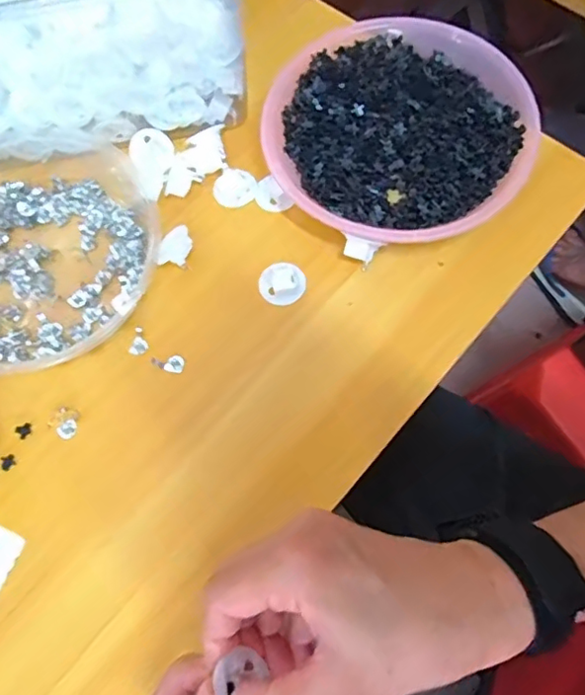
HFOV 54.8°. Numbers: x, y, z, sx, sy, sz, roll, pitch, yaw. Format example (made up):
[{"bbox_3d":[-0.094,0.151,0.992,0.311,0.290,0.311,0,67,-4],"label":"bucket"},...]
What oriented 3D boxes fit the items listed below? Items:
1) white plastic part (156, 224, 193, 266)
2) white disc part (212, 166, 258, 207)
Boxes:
[{"bbox_3d":[-0.085,-0.072,0.415,0.019,0.018,0.031,24,75,11],"label":"white plastic part"},{"bbox_3d":[-0.044,-0.124,0.434,0.031,0.009,0.028,-8,72,1],"label":"white disc part"}]

